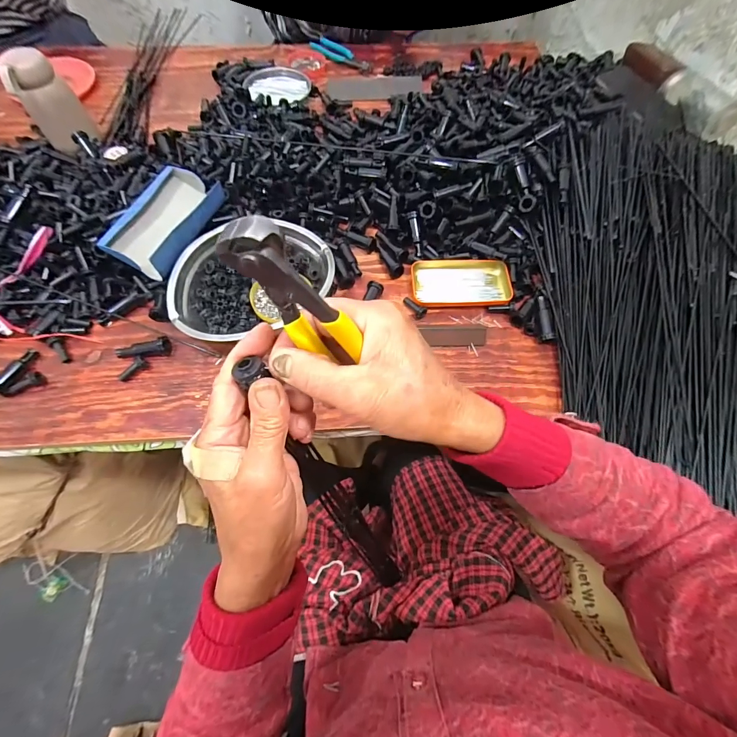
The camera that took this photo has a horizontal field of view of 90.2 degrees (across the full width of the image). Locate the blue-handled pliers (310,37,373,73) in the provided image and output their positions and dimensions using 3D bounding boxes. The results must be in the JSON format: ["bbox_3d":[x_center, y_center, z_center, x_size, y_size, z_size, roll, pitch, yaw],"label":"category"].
[{"bbox_3d":[-0.065,-0.706,0.830,0.058,0.018,0.180,-39,72,-17],"label":"blue-handled pliers"}]

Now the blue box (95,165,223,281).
[{"bbox_3d":[-0.284,-0.211,0.523,0.096,0.038,0.170,22,66,9],"label":"blue box"}]

